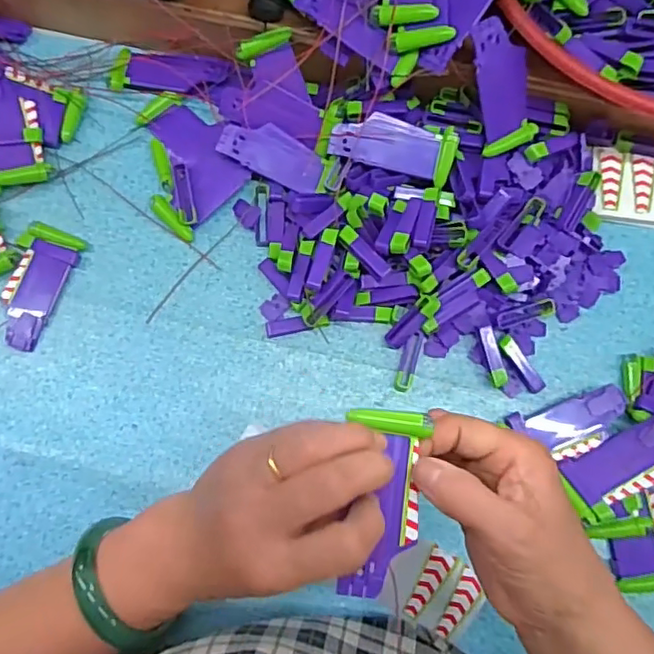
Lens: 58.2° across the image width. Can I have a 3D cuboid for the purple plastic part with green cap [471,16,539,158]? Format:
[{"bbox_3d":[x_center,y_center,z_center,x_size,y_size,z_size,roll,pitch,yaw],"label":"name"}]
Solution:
[{"bbox_3d":[0.121,-0.164,0.403,0.039,0.088,0.005,-27,36,-4],"label":"purple plastic part with green cap"}]

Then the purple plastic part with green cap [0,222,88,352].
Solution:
[{"bbox_3d":[-0.214,-0.030,0.427,0.041,0.012,0.090,20,78,3],"label":"purple plastic part with green cap"}]

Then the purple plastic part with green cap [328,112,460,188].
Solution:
[{"bbox_3d":[0.048,-0.132,0.426,0.089,0.006,0.037,18,103,2],"label":"purple plastic part with green cap"}]

